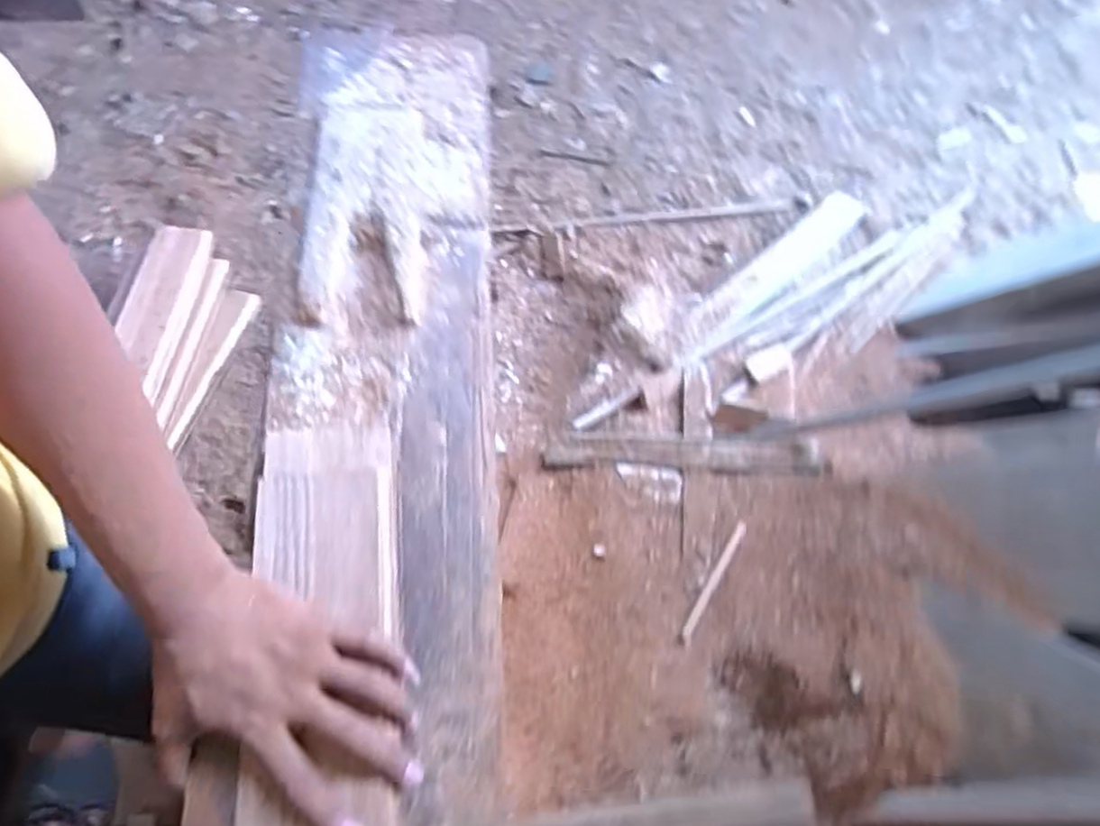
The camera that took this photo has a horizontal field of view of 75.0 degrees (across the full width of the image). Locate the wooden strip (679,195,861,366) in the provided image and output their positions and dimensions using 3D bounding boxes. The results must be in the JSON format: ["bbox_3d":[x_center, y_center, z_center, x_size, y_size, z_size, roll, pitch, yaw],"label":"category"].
[{"bbox_3d":[0.429,-0.273,1.401,0.083,0.027,0.623,43,61,14],"label":"wooden strip"}]

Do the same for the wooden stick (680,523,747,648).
[{"bbox_3d":[0.226,0.235,0.997,0.014,0.014,0.188,30,71,10],"label":"wooden stick"}]

